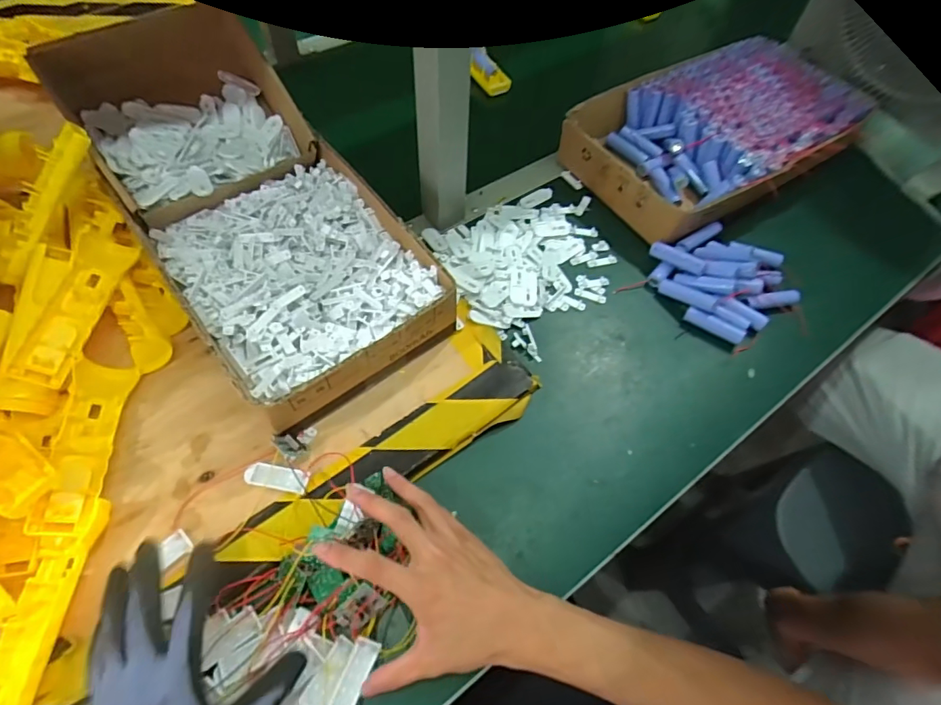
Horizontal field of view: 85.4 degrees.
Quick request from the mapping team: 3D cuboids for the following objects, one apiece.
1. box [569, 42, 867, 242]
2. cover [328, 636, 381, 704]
[{"bbox_3d":[0.323,-0.289,0.686,0.369,0.071,0.222,-26,65,-18],"label":"box"},{"bbox_3d":[-0.089,0.249,0.387,0.019,0.013,0.057,22,60,9],"label":"cover"}]

